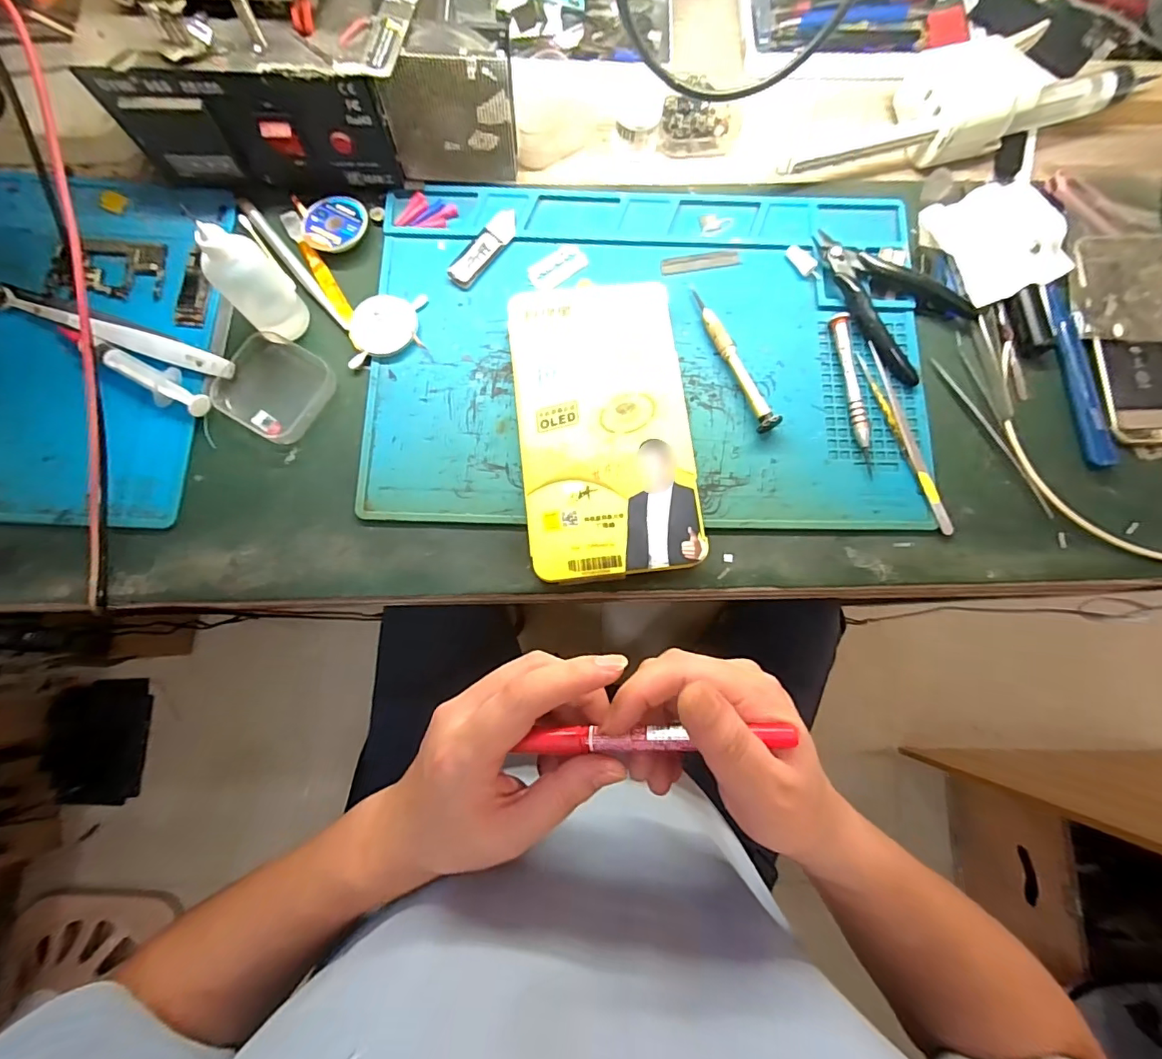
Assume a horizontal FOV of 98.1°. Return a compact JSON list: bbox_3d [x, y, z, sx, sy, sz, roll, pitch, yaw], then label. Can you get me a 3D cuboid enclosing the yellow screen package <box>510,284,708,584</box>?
[{"bbox_3d":[0.015,-0.066,0.327,0.107,0.022,0.192,-4,80,-2],"label":"yellow screen package"}]

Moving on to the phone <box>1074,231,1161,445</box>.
[{"bbox_3d":[0.401,-0.140,0.353,0.088,0.010,0.162,1,80,-1],"label":"phone"}]

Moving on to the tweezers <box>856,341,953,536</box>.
[{"bbox_3d":[0.218,-0.062,0.337,0.012,0.011,0.135,-18,81,-4],"label":"tweezers"}]

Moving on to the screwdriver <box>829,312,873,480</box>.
[{"bbox_3d":[0.186,-0.093,0.341,0.015,0.011,0.110,-5,80,-2],"label":"screwdriver"}]

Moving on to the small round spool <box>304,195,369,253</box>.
[{"bbox_3d":[-0.172,-0.213,0.355,0.039,0.010,0.043,31,81,4],"label":"small round spool"}]

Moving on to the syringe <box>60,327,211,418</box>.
[{"bbox_3d":[-0.290,-0.103,0.331,0.103,0.015,0.024,26,81,4],"label":"syringe"}]

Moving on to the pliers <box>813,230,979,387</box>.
[{"bbox_3d":[0.217,-0.167,0.347,0.078,0.012,0.119,-32,82,-6],"label":"pliers"}]

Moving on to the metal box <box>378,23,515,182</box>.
[{"bbox_3d":[-0.083,-0.271,0.328,0.079,0.084,0.026,-2,80,-1],"label":"metal box"}]

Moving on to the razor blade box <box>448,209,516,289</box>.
[{"bbox_3d":[-0.068,-0.198,0.356,0.018,0.007,0.066,38,82,5],"label":"razor blade box"}]

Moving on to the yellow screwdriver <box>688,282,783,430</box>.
[{"bbox_3d":[0.102,-0.117,0.343,0.011,0.014,0.113,-23,81,-5],"label":"yellow screwdriver"}]

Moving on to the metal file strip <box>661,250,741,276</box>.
[{"bbox_3d":[0.087,-0.195,0.367,0.057,0.004,0.013,-9,80,-3],"label":"metal file strip"}]

